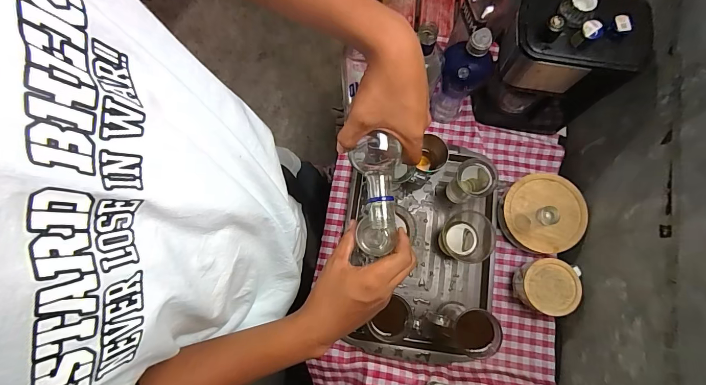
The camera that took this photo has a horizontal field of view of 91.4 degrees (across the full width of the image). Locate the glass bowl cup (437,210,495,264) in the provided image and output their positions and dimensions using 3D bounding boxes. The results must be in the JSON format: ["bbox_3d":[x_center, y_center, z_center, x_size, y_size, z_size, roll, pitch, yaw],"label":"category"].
[{"bbox_3d":[0.217,0.087,0.666,0.081,0.090,0.094,3,78,1],"label":"glass bowl cup"}]

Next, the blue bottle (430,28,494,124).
[{"bbox_3d":[0.199,-0.210,0.651,0.081,0.246,0.061,26,79,5],"label":"blue bottle"}]

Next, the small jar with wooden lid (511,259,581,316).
[{"bbox_3d":[0.359,0.176,0.646,0.099,0.073,0.094,0,78,0],"label":"small jar with wooden lid"}]

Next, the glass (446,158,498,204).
[{"bbox_3d":[0.228,-0.019,0.675,0.068,0.106,0.065,0,78,0],"label":"glass"}]

